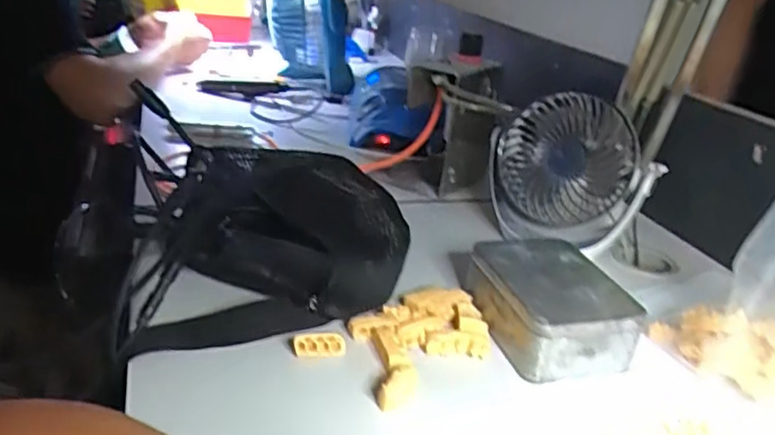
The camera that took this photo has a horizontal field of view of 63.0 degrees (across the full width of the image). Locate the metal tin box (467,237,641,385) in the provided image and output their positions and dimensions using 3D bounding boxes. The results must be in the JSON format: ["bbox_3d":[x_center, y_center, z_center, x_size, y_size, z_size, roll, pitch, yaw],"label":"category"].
[{"bbox_3d":[0.125,0.063,0.496,0.095,0.048,0.123,-1,26,-17],"label":"metal tin box"}]

